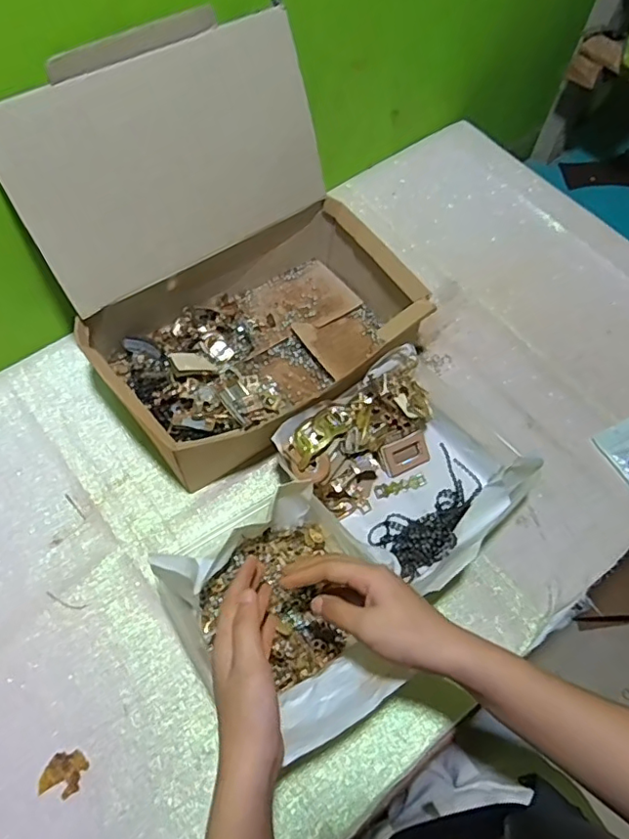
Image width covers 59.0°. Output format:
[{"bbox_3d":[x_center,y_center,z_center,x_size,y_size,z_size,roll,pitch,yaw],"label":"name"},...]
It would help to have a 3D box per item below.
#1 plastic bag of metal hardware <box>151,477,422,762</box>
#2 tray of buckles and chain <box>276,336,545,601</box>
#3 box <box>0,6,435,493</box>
[{"bbox_3d":[-0.030,0.169,0.496,0.164,0.102,0.207,-30,68,-16],"label":"plastic bag of metal hardware"},{"bbox_3d":[0.098,0.046,0.585,0.213,0.084,0.196,41,68,17],"label":"tray of buckles and chain"},{"bbox_3d":[-0.080,-0.160,0.567,0.324,0.292,0.286,-30,68,-16],"label":"box"}]

